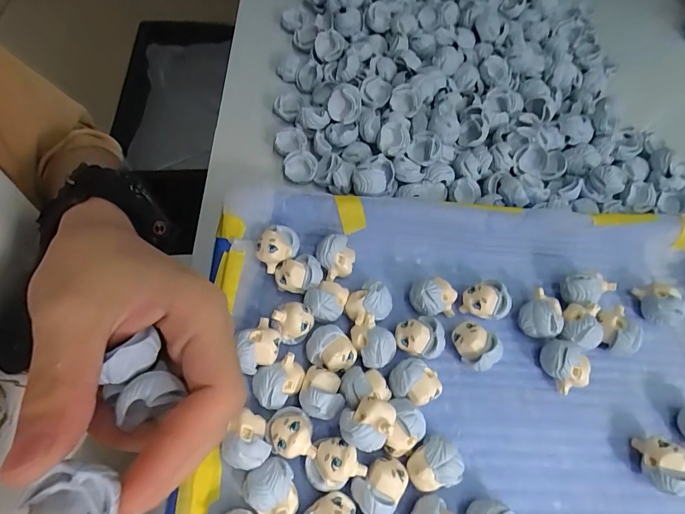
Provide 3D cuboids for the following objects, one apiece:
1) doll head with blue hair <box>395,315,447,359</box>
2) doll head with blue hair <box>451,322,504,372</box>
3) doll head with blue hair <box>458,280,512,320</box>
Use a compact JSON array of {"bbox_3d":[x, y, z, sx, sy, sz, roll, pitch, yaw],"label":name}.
[{"bbox_3d":[0.046,0.047,0.232,0.028,0.023,0.023,22,65,6],"label":"doll head with blue hair"},{"bbox_3d":[0.078,0.052,0.230,0.020,0.023,0.027,-29,70,-17],"label":"doll head with blue hair"},{"bbox_3d":[0.089,0.030,0.244,0.025,0.024,0.023,-21,67,-14],"label":"doll head with blue hair"}]

